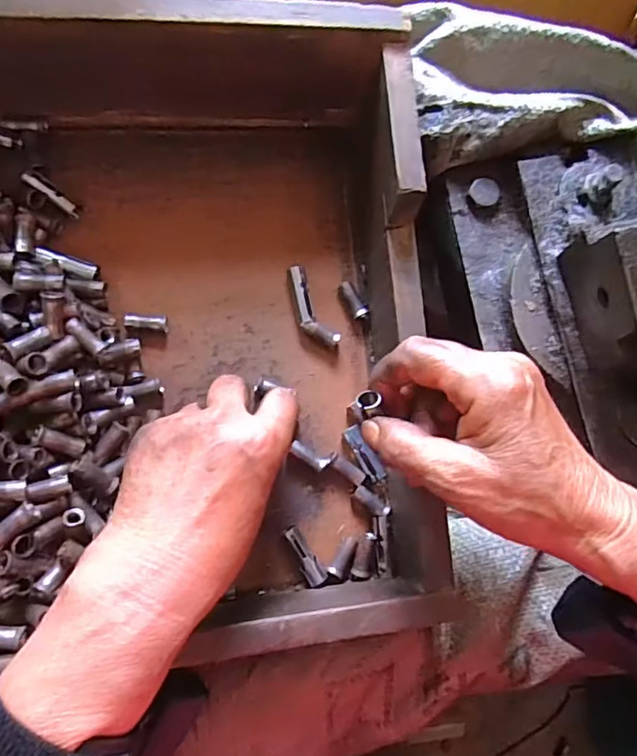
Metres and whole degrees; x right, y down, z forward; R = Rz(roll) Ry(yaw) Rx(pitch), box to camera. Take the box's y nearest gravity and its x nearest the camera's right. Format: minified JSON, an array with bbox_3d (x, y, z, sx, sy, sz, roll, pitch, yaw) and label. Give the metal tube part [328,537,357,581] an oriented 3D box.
[{"bbox_3d":[0.016,0.110,0.337,0.011,0.009,0.025,31,80,-1],"label":"metal tube part"}]

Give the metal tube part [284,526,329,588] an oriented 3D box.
[{"bbox_3d":[-0.009,0.108,0.335,0.012,0.010,0.038,-32,86,-9],"label":"metal tube part"}]

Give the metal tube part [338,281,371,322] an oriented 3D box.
[{"bbox_3d":[0.023,-0.050,0.363,0.011,0.009,0.027,-26,85,-9],"label":"metal tube part"}]

